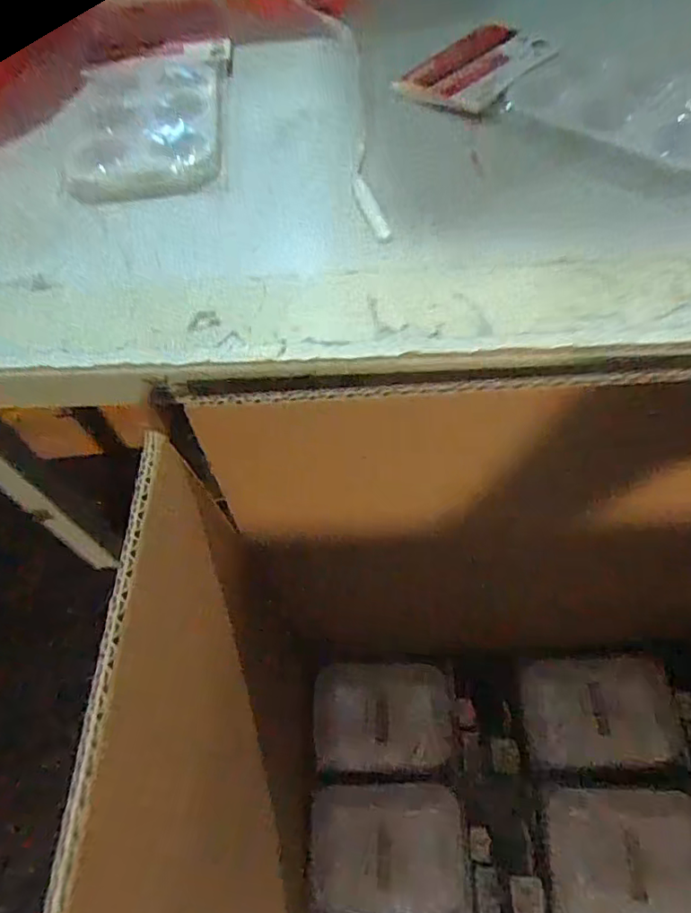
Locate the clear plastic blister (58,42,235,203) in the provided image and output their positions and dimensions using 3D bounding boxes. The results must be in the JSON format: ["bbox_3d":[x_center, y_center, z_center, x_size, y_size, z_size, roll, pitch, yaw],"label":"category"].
[{"bbox_3d":[-0.120,-0.212,0.350,0.090,0.011,0.167,-6,57,1],"label":"clear plastic blister"}]

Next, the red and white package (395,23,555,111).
[{"bbox_3d":[0.085,-0.248,0.359,0.058,0.008,0.103,34,65,23],"label":"red and white package"}]

